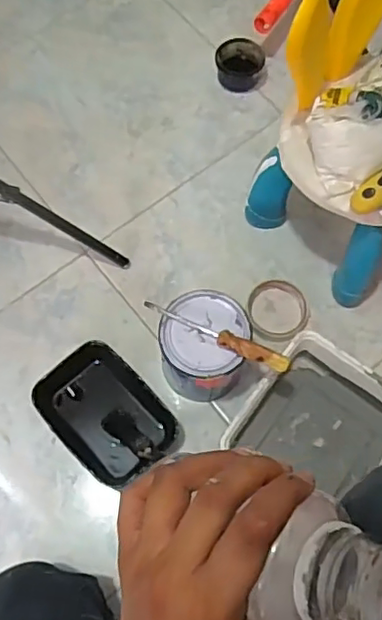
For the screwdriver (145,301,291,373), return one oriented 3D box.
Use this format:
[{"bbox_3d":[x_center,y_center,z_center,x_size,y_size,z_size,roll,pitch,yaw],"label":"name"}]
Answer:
[{"bbox_3d":[0.028,0.030,0.688,0.180,0.019,0.019,23,71,13],"label":"screwdriver"}]

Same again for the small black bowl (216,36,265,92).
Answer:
[{"bbox_3d":[0.078,-0.400,0.968,0.073,0.043,0.068,0,70,-1],"label":"small black bowl"}]

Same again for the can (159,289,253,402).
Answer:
[{"bbox_3d":[0.013,0.051,0.754,0.114,0.132,0.116,-5,70,-2],"label":"can"}]

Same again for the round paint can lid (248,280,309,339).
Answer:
[{"bbox_3d":[0.122,0.000,0.833,0.080,0.020,0.078,0,70,-1],"label":"round paint can lid"}]

